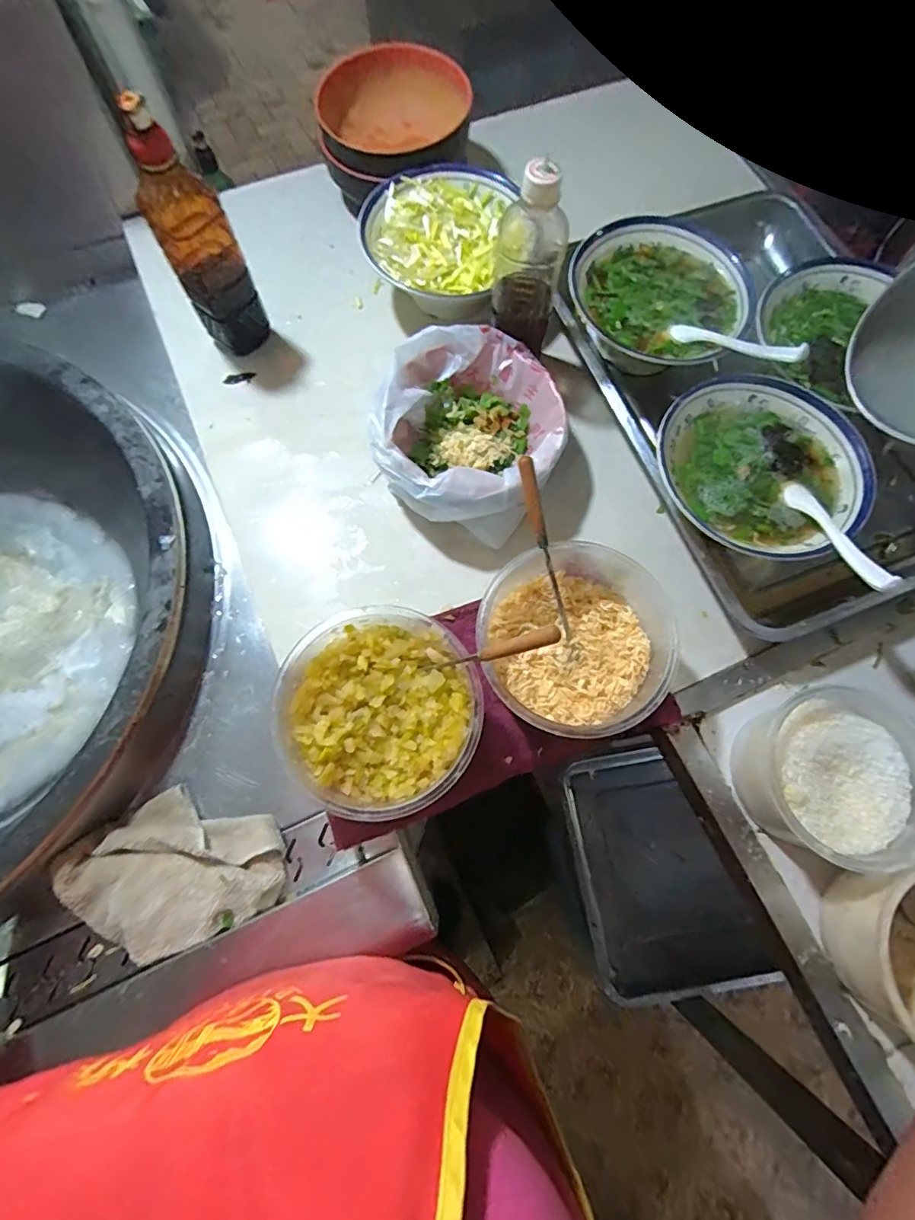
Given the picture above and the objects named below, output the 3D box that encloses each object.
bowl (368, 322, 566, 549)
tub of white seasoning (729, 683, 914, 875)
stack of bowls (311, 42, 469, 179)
[{"bbox_3d":[0.013,-0.180,0.518,0.183,0.071,0.201,0,72,-1],"label":"bowl"},{"bbox_3d":[0.317,0.136,0.429,0.139,0.074,0.133,0,72,-1],"label":"tub of white seasoning"},{"bbox_3d":[-0.076,-0.581,0.625,0.160,0.094,0.164,-22,74,-8],"label":"stack of bowls"}]

